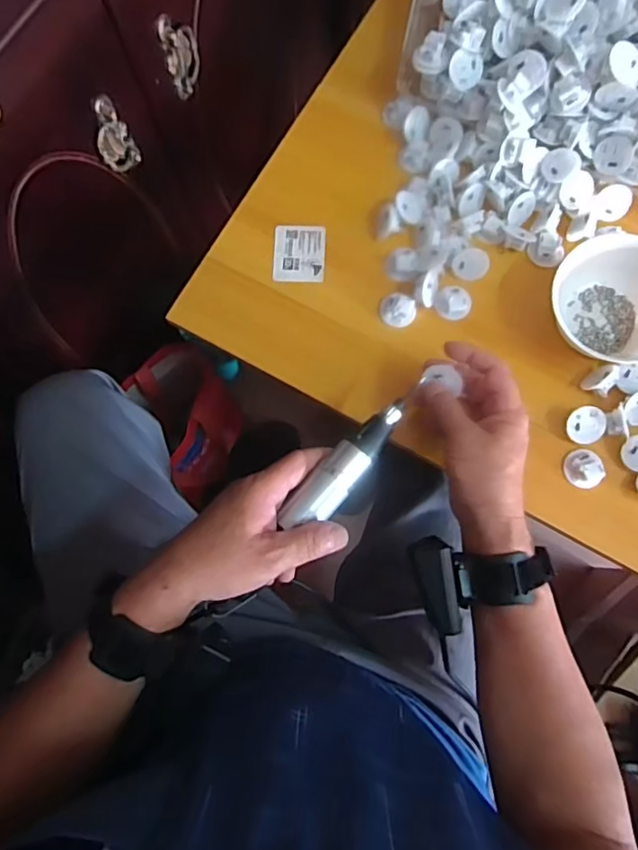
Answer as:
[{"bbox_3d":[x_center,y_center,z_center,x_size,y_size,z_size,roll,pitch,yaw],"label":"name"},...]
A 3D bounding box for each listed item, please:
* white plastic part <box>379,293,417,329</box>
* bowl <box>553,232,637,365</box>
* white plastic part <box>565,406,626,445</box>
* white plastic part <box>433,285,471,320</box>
[{"bbox_3d":[0.075,-0.109,0.555,0.034,0.019,0.027,38,81,9],"label":"white plastic part"},{"bbox_3d":[0.268,-0.109,0.531,0.115,0.058,0.115,0,78,1],"label":"bowl"},{"bbox_3d":[0.244,-0.001,0.518,0.045,0.022,0.031,-10,78,-1],"label":"white plastic part"},{"bbox_3d":[0.128,-0.116,0.556,0.033,0.018,0.028,29,80,7],"label":"white plastic part"}]

